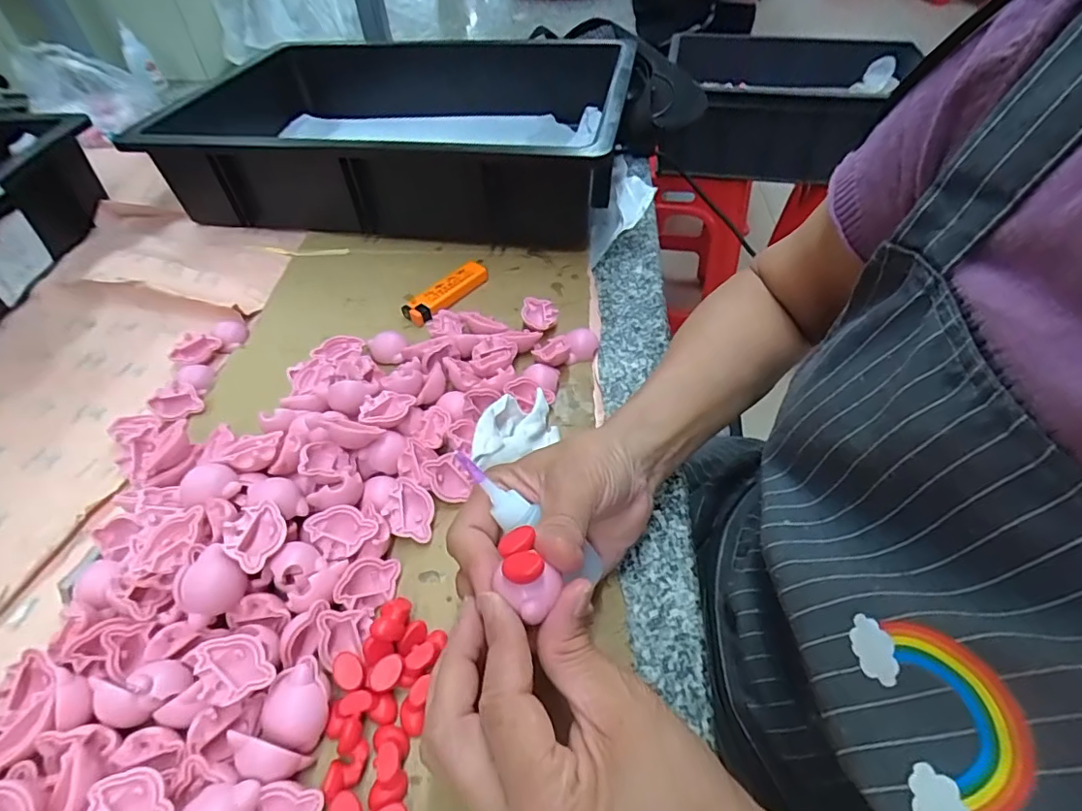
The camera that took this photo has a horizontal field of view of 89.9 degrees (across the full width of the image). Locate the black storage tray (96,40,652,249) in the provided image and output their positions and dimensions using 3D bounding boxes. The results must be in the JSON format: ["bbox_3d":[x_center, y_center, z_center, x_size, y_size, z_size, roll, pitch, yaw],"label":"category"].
[{"bbox_3d":[-0.133,-0.277,0.558,0.405,0.098,0.334,6,49,7],"label":"black storage tray"}]

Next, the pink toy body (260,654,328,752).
[{"bbox_3d":[-0.107,0.132,0.242,0.024,0.015,0.032,7,49,6],"label":"pink toy body"}]

